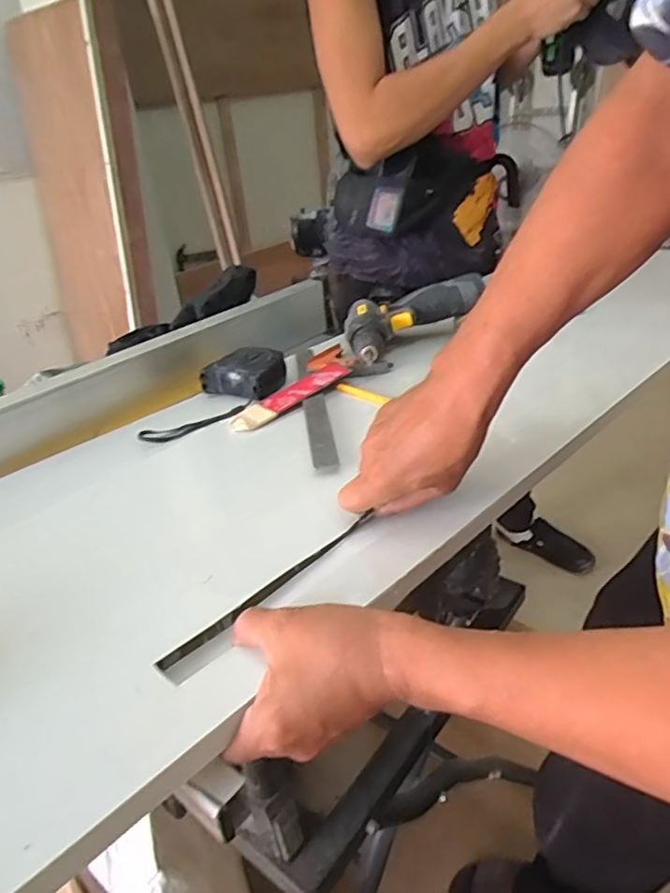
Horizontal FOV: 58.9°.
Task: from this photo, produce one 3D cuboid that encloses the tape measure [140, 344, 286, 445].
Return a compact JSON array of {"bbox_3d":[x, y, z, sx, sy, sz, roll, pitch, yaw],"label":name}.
[{"bbox_3d":[-0.141,-0.063,0.679,0.080,0.034,0.193,21,41,37],"label":"tape measure"}]

